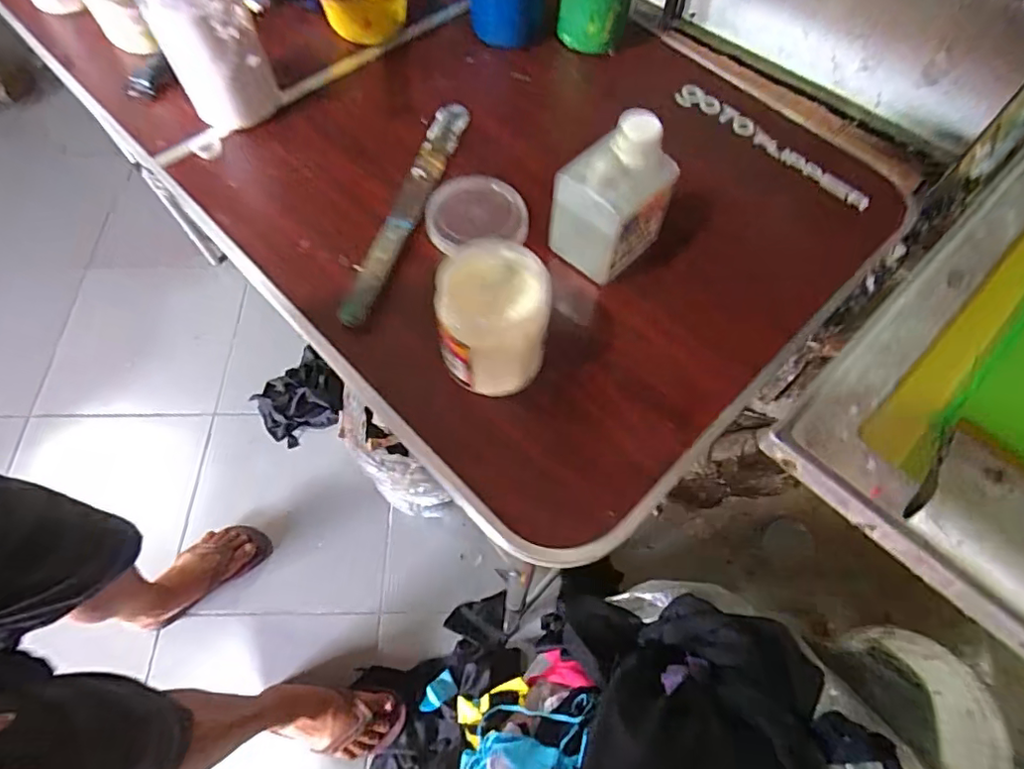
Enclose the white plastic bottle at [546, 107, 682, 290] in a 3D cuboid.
[{"bbox_3d":[0.090,-0.162,0.499,0.092,0.128,0.069,-40,70,-18],"label":"white plastic bottle"}]

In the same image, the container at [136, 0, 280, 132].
[{"bbox_3d":[-0.310,-0.355,0.567,0.095,0.157,0.103,-27,66,-13],"label":"container"}]

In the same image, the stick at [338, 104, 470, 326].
[{"bbox_3d":[-0.104,-0.188,0.562,0.035,0.009,0.306,13,64,7],"label":"stick"}]

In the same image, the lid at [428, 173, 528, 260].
[{"bbox_3d":[-0.036,-0.172,0.552,0.097,0.013,0.085,-12,64,-6],"label":"lid"}]

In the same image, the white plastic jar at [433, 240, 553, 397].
[{"bbox_3d":[-0.012,-0.049,0.447,0.080,0.100,0.086,0,63,0],"label":"white plastic jar"}]

